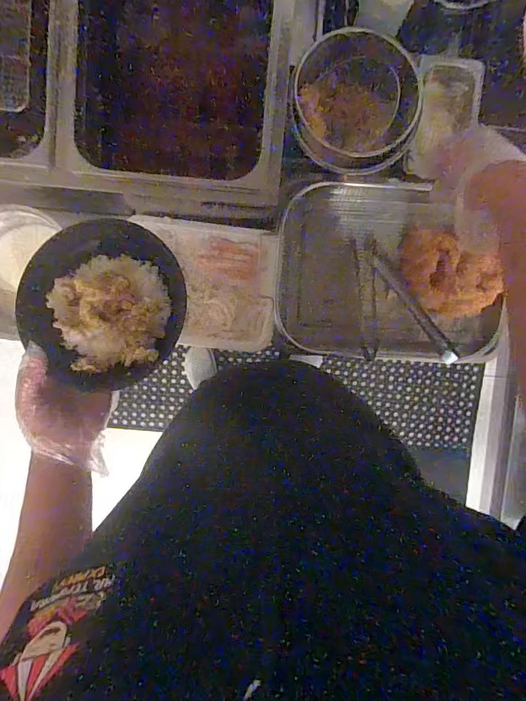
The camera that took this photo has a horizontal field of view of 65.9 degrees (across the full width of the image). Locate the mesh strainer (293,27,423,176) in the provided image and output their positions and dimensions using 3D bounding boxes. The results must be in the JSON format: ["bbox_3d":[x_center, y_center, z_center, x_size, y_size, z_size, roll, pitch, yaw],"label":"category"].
[{"bbox_3d":[0.137,-0.360,0.597,0.179,0.088,0.161,3,95,0],"label":"mesh strainer"}]

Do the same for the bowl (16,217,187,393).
[{"bbox_3d":[-0.181,-0.050,0.460,0.173,0.065,0.175,1,96,-16],"label":"bowl"}]

